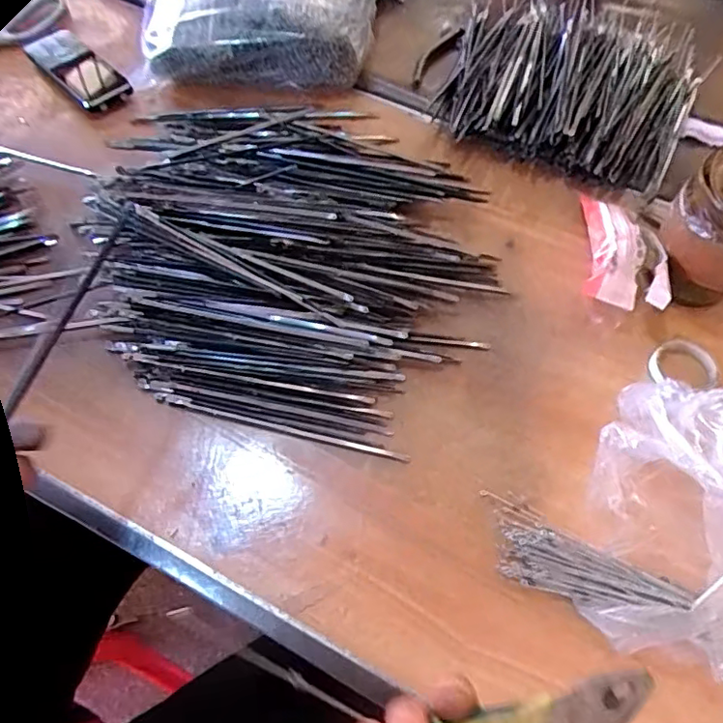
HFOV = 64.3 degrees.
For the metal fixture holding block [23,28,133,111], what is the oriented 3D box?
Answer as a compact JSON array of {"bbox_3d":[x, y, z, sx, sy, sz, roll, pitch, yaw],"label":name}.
[{"bbox_3d":[-0.278,-0.287,0.568,0.048,0.022,0.119,-41,70,-20],"label":"metal fixture holding block"}]

